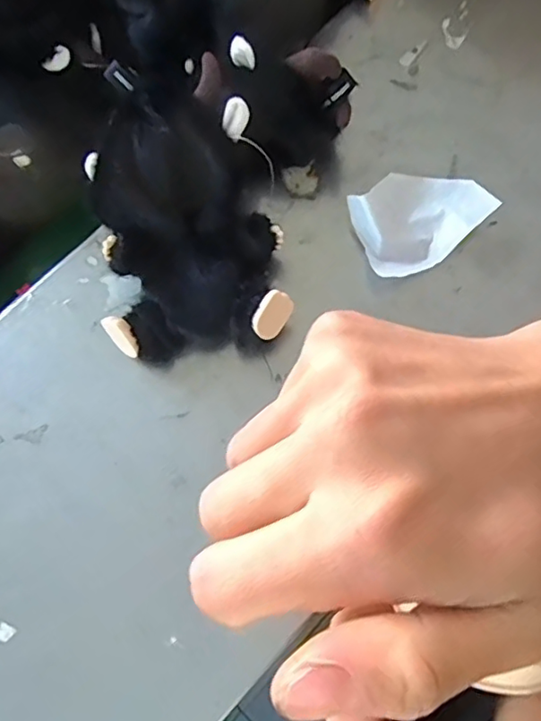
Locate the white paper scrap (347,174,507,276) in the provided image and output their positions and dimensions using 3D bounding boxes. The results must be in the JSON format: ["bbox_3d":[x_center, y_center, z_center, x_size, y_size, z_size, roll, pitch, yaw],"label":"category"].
[{"bbox_3d":[0.084,-0.083,0.333,0.073,0.019,0.054,-35,77,-7],"label":"white paper scrap"}]

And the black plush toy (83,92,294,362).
[{"bbox_3d":[-0.045,-0.071,0.316,0.097,0.052,0.132,-7,76,0],"label":"black plush toy"}]

